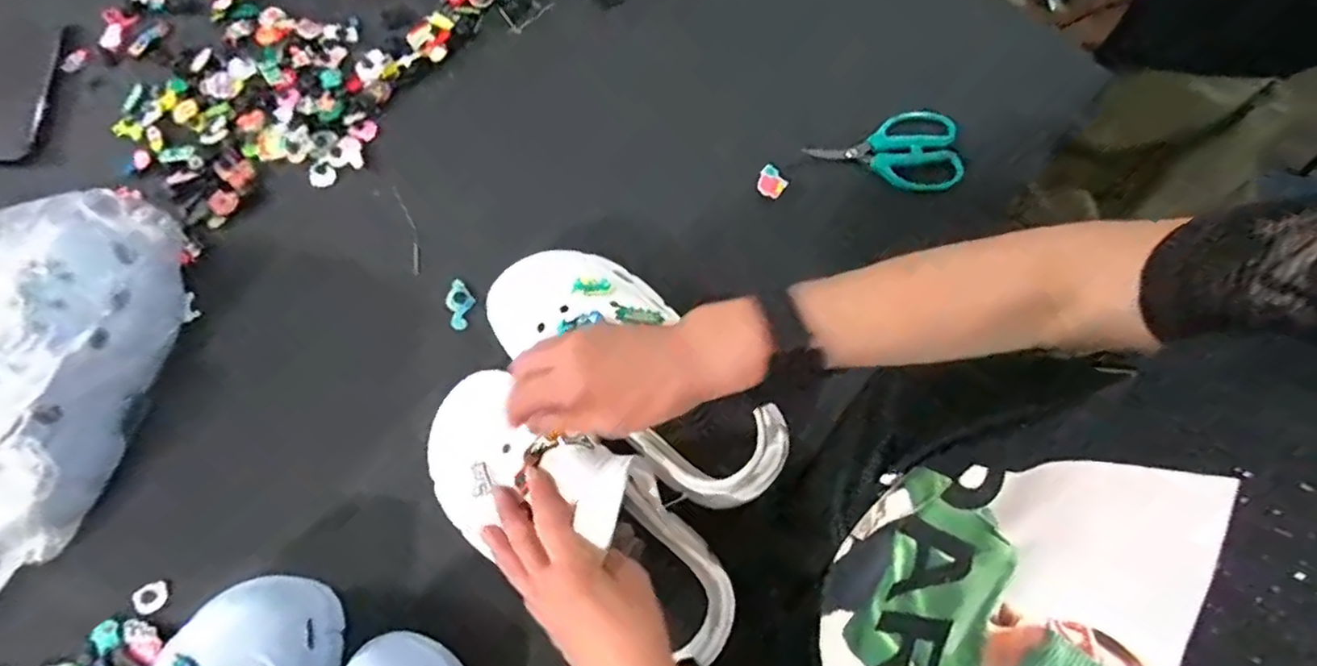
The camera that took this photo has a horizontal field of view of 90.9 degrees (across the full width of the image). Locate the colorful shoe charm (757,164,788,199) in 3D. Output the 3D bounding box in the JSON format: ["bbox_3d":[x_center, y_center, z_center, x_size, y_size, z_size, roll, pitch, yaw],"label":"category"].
[{"bbox_3d":[0.109,-0.144,0.622,0.027,0.013,0.026,27,75,7],"label":"colorful shoe charm"}]

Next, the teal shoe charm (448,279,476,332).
[{"bbox_3d":[-0.181,-0.026,0.596,0.025,0.009,0.045,0,89,-1],"label":"teal shoe charm"}]

